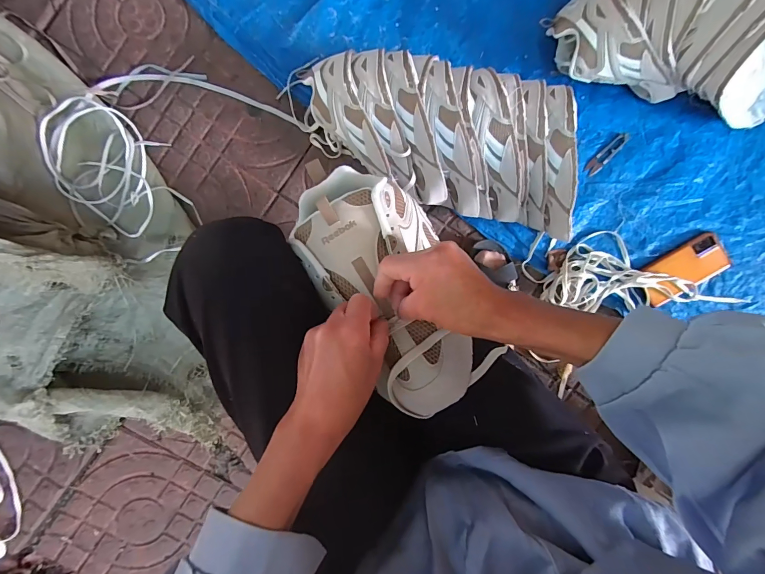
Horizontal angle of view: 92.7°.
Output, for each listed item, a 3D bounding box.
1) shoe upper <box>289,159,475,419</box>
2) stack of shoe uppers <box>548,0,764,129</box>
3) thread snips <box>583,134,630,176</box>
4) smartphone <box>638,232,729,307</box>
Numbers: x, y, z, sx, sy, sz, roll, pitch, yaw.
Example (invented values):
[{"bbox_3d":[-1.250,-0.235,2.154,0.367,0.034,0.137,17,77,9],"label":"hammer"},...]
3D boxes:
[{"bbox_3d":[0.004,-0.006,0.347,0.128,0.067,0.249,-24,82,0],"label":"shoe upper"},{"bbox_3d":[0.497,-0.387,0.581,0.424,0.192,0.156,19,89,1],"label":"stack of shoe uppers"},{"bbox_3d":[0.418,-0.248,0.677,0.022,0.007,0.099,44,89,1],"label":"thread snips"},{"bbox_3d":[0.554,-0.034,0.666,0.159,0.009,0.077,-31,88,0],"label":"smartphone"}]

